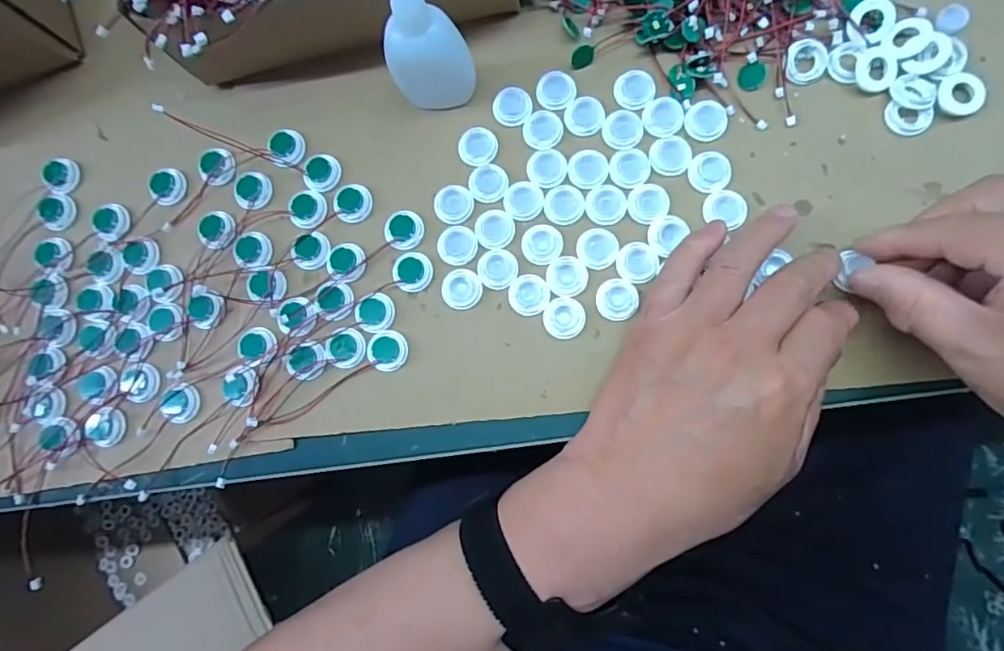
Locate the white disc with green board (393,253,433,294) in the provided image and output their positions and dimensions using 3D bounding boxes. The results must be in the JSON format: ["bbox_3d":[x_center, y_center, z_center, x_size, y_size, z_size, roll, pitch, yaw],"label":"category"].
[{"bbox_3d":[-0.051,-0.031,0.314,0.022,0.004,0.023,-1,85,6],"label":"white disc with green board"}]

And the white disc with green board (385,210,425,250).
[{"bbox_3d":[-0.057,-0.055,0.317,0.022,0.004,0.022,-1,85,6],"label":"white disc with green board"}]

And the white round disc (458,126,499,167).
[{"bbox_3d":[-0.014,-0.105,0.319,0.022,0.004,0.024,-1,85,6],"label":"white round disc"}]

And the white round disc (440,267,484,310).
[{"bbox_3d":[-0.023,-0.021,0.311,0.022,0.004,0.023,-1,85,6],"label":"white round disc"}]

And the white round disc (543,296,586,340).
[{"bbox_3d":[0.035,-0.004,0.303,0.023,0.004,0.022,-1,85,6],"label":"white round disc"}]

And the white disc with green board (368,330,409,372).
[{"bbox_3d":[-0.065,0.014,0.310,0.022,0.006,0.023,-1,85,6],"label":"white disc with green board"}]

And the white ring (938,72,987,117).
[{"bbox_3d":[0.244,-0.123,0.292,0.024,0.006,0.022,-1,85,6],"label":"white ring"}]

